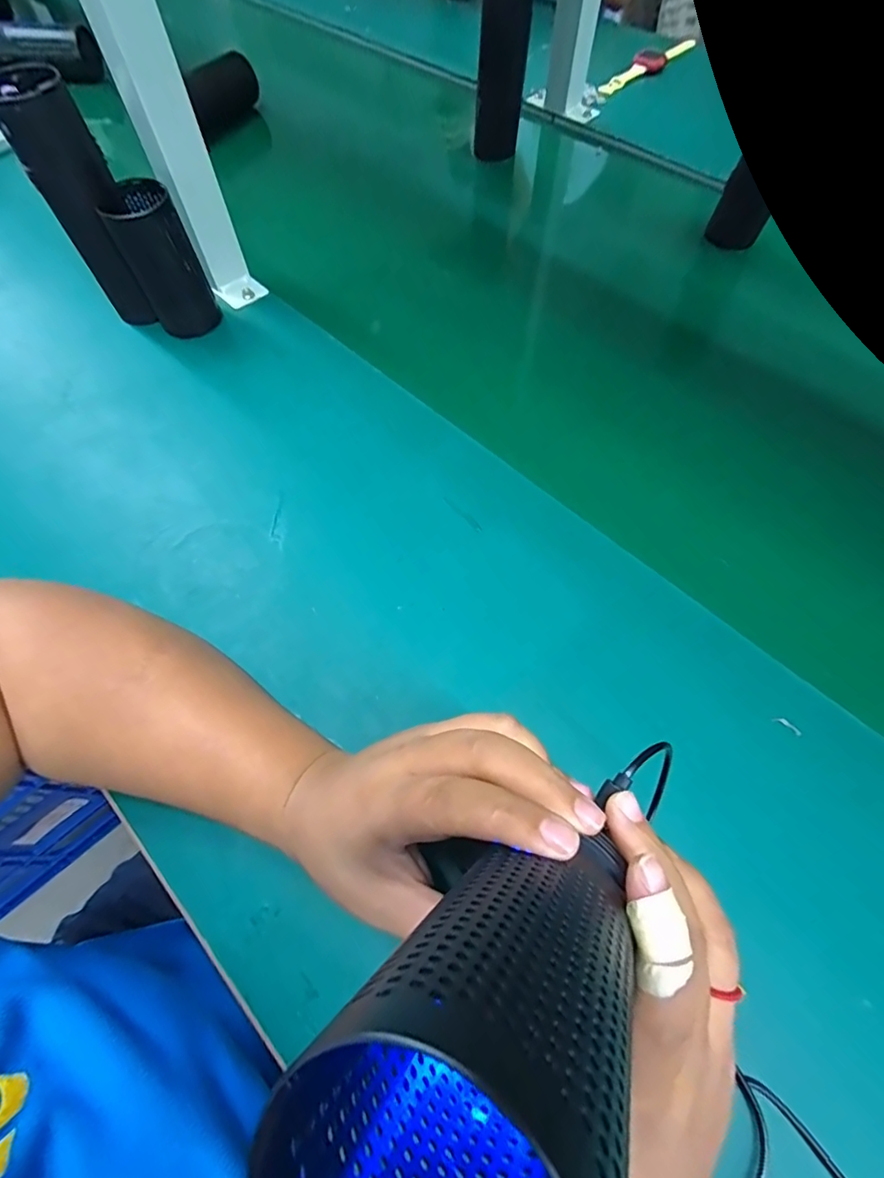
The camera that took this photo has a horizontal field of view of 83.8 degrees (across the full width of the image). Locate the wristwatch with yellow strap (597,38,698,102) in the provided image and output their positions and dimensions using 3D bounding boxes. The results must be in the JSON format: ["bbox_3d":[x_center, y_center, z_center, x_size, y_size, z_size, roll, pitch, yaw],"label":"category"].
[{"bbox_3d":[0.303,-0.767,0.719,0.028,0.025,0.263,39,67,16],"label":"wristwatch with yellow strap"}]

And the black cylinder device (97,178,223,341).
[{"bbox_3d":[-0.236,-0.276,0.423,0.054,0.106,0.044,-25,65,-12],"label":"black cylinder device"}]

